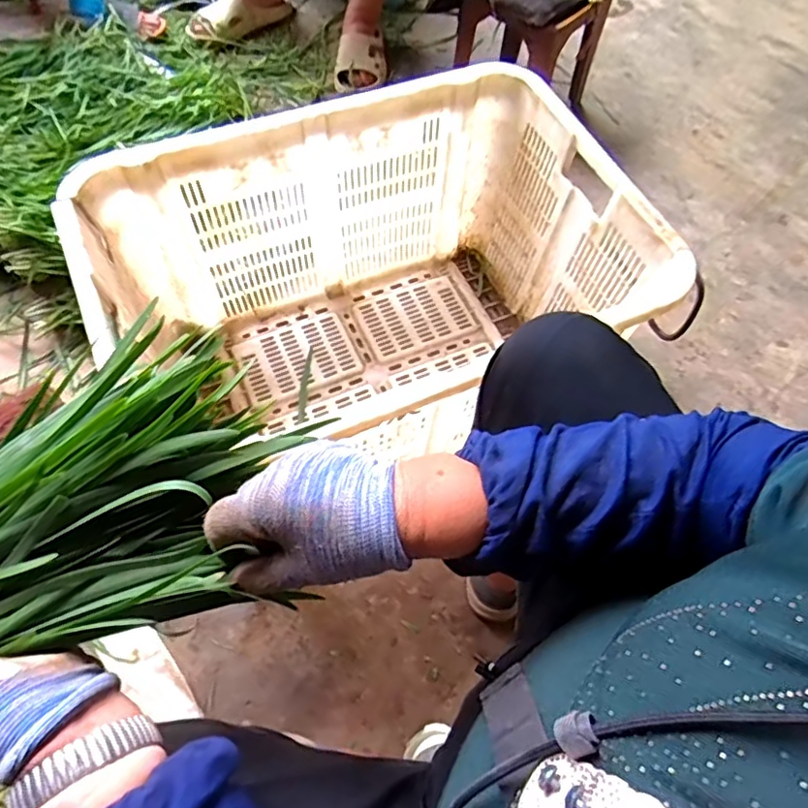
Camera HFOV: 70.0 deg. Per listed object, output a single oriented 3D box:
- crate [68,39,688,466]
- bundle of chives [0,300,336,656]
[{"bbox_3d":[-0.053,-0.171,0.873,0.672,0.357,0.392,-16,66,-12],"label":"crate"},{"bbox_3d":[-0.250,0.109,0.350,0.385,0.053,0.173,-37,71,-13],"label":"bundle of chives"}]

